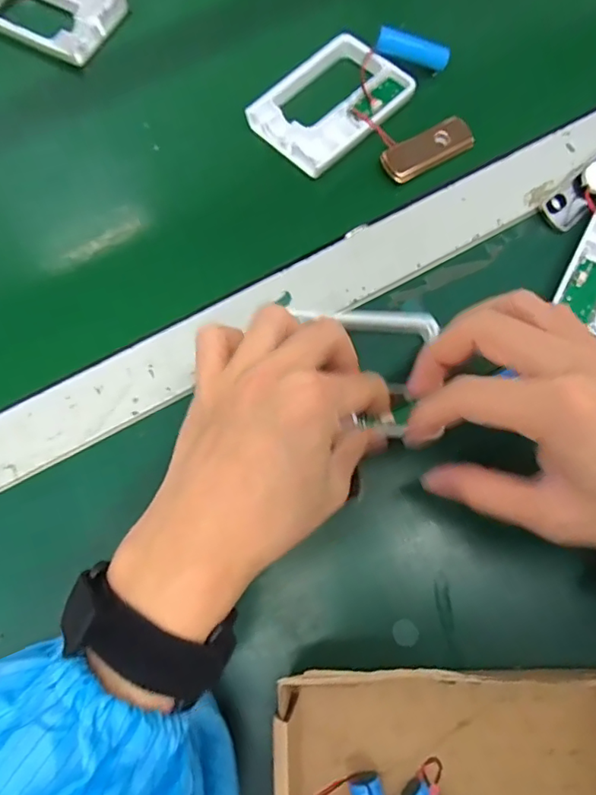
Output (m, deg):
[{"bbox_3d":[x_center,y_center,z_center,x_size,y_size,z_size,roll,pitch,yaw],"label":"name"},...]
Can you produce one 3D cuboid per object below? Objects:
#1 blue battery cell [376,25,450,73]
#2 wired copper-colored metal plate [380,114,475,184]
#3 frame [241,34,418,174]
[{"bbox_3d":[0.076,-0.231,0.351,0.050,0.013,0.010,11,74,-11],"label":"blue battery cell"},{"bbox_3d":[0.084,-0.160,0.339,0.062,0.007,0.022,-32,75,-8],"label":"wired copper-colored metal plate"},{"bbox_3d":[0.022,-0.195,0.351,0.071,0.014,0.095,43,79,13],"label":"frame"}]

